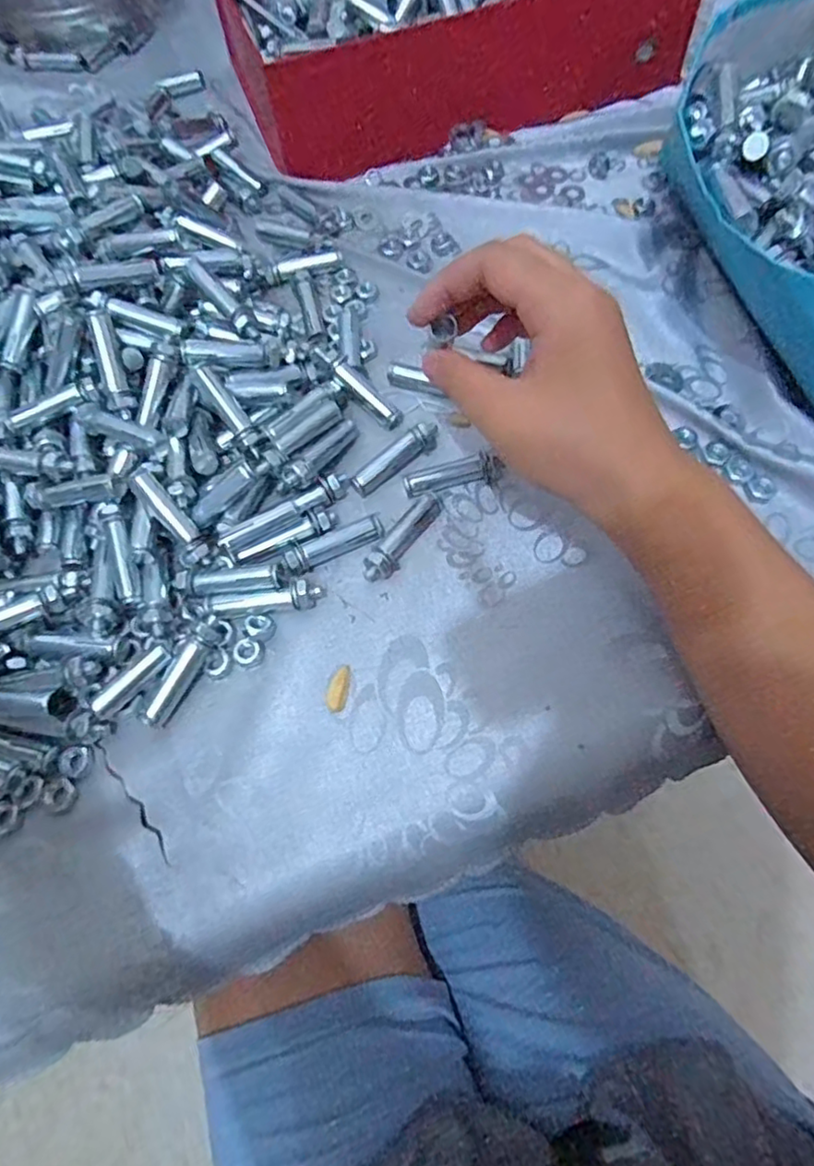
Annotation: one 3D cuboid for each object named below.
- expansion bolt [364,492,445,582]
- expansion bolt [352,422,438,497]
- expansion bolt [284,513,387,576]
[{"bbox_3d":[0.000,-0.024,0.313,0.011,0.013,0.056,34,72,15],"label":"expansion bolt"},{"bbox_3d":[-0.005,-0.067,0.331,0.054,0.014,0.012,-39,71,-14],"label":"expansion bolt"},{"bbox_3d":[-0.036,-0.020,0.314,0.051,0.011,0.012,-27,68,-9],"label":"expansion bolt"}]

